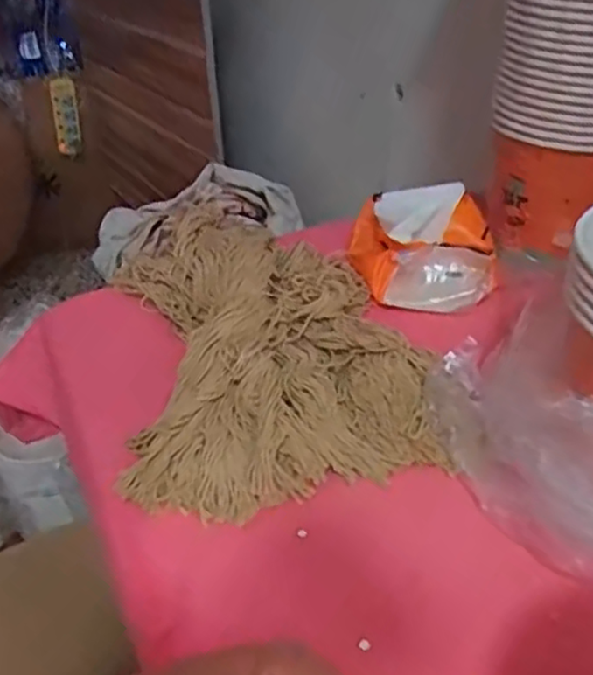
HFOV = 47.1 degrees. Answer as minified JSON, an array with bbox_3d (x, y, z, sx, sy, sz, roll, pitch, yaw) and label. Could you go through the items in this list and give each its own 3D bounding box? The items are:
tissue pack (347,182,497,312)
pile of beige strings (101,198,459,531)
[{"bbox_3d":[0.116,-0.095,0.642,0.129,0.077,0.128,1,35,6],"label":"tissue pack"},{"bbox_3d":[-0.028,-0.008,0.558,0.229,0.058,0.329,-7,36,-7],"label":"pile of beige strings"}]

